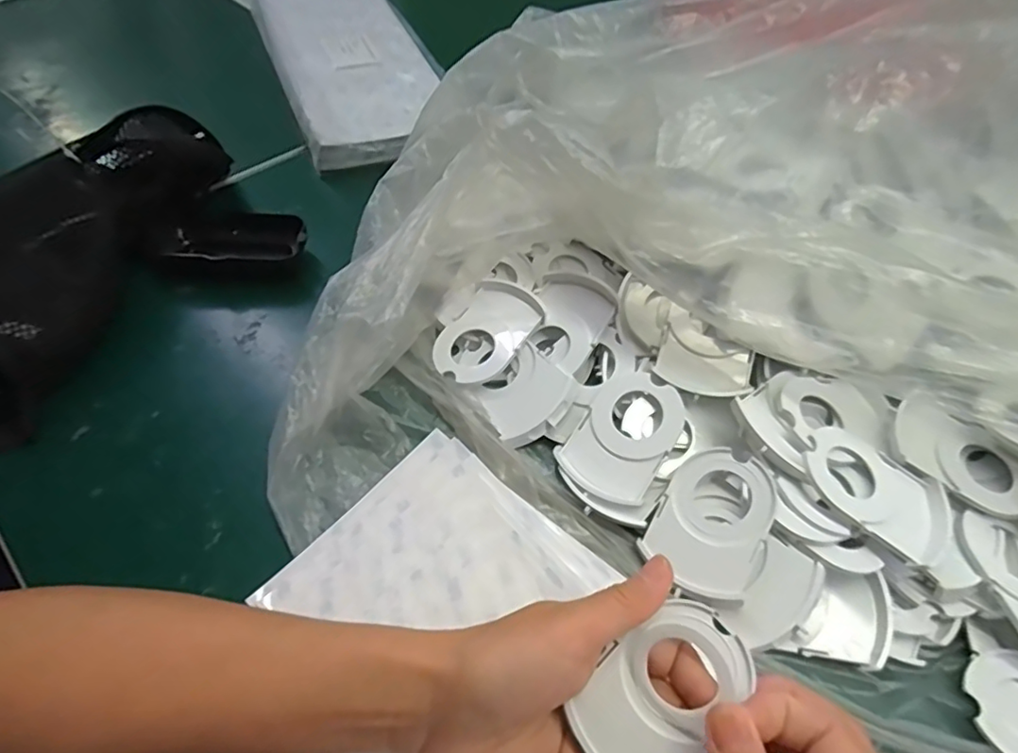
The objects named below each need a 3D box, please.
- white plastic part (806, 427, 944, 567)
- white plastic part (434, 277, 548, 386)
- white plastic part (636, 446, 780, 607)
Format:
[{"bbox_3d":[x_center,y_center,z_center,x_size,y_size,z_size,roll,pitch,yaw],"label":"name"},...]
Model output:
[{"bbox_3d":[0.192,0.060,0.304,0.078,0.005,0.051,41,57,9],"label":"white plastic part"},{"bbox_3d":[-0.013,-0.032,0.386,0.054,0.014,0.085,37,60,22],"label":"white plastic part"},{"bbox_3d":[0.108,0.076,0.307,0.054,0.006,0.075,23,77,33],"label":"white plastic part"}]

